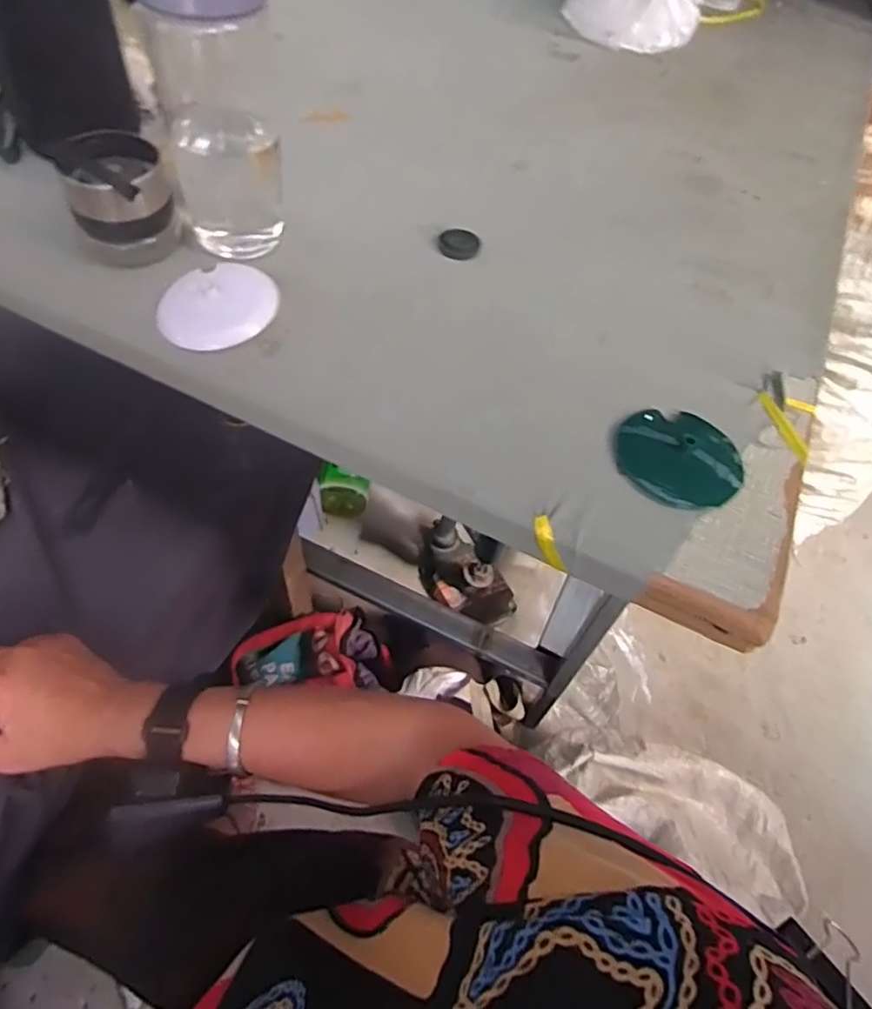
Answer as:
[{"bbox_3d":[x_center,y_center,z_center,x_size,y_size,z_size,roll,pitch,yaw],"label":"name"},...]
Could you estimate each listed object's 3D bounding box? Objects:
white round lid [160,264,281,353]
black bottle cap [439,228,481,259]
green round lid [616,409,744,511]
[{"bbox_3d":[-0.143,-0.129,0.407,0.068,0.013,0.068,-1,69,1],"label":"white round lid"},{"bbox_3d":[0.018,-0.200,0.487,0.030,0.007,0.027,-1,56,-5],"label":"black bottle cap"},{"bbox_3d":[0.146,-0.032,0.379,0.071,0.014,0.066,12,56,3],"label":"green round lid"}]

